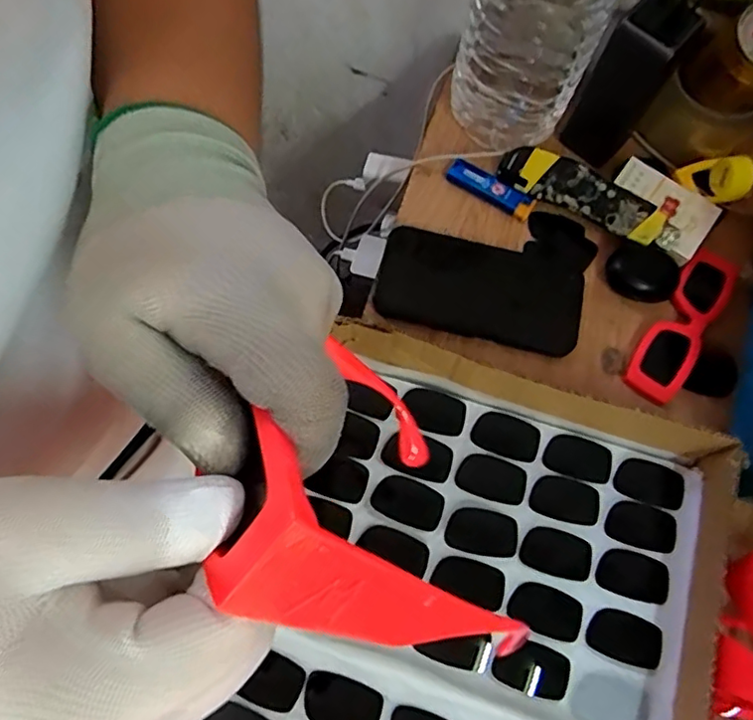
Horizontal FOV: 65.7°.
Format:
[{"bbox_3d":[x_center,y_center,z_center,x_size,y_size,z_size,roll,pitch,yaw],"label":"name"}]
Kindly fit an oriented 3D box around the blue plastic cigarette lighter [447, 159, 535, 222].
[{"bbox_3d":[0.099,-0.149,0.508,0.080,0.011,0.023,30,71,7],"label":"blue plastic cigarette lighter"}]

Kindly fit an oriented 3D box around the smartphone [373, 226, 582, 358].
[{"bbox_3d":[0.085,-0.059,0.480,0.163,0.015,0.081,14,70,2],"label":"smartphone"}]

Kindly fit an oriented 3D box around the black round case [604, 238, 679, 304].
[{"bbox_3d":[0.224,-0.074,0.487,0.057,0.019,0.045,28,71,7],"label":"black round case"}]

